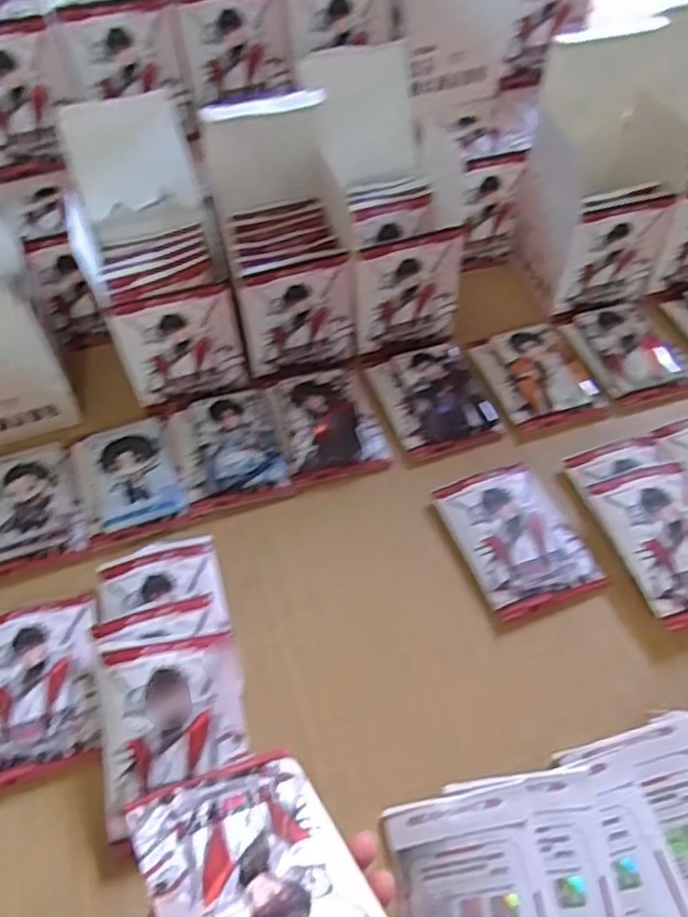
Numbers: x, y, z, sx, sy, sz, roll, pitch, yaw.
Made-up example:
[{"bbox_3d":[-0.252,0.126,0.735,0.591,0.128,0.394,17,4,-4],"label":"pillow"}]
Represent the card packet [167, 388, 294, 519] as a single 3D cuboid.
[{"bbox_3d":[-0.082,-0.009,0.507,0.073,0.014,0.096,-15,56,-10],"label":"card packet"}]

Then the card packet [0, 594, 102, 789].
[{"bbox_3d":[-0.175,0.126,0.405,0.069,0.007,0.100,-17,56,-11],"label":"card packet"}]

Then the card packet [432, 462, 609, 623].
[{"bbox_3d":[0.111,0.049,0.458,0.073,0.008,0.101,-17,57,-11],"label":"card packet"}]

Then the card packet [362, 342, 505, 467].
[{"bbox_3d":[0.066,-0.049,0.536,0.073,0.017,0.111,-16,56,-11],"label":"card packet"}]

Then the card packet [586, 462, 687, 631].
[{"bbox_3d":[0.208,0.050,0.439,0.073,0.009,0.100,-14,60,-9],"label":"card packet"}]

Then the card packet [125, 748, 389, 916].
[{"bbox_3d":[-0.034,0.152,0.264,0.071,0.009,0.102,-12,23,-24],"label":"card packet"}]

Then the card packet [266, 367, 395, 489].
[{"bbox_3d":[-0.012,-0.028,0.521,0.074,0.017,0.095,-13,56,-9],"label":"card packet"}]

